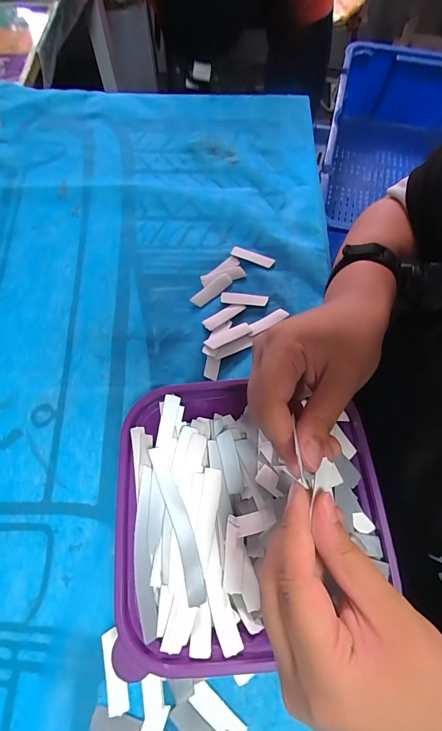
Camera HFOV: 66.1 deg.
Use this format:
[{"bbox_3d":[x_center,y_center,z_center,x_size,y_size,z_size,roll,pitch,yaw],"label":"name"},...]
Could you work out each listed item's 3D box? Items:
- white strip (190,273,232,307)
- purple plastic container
[{"bbox_3d":[-0.010,-0.079,0.352,0.048,0.004,0.015,-39,73,-14],"label":"white strip"},{"bbox_3d":[0.020,0.104,0.255,0.185,0.042,0.178,-5,68,-1],"label":"purple plastic container"}]

